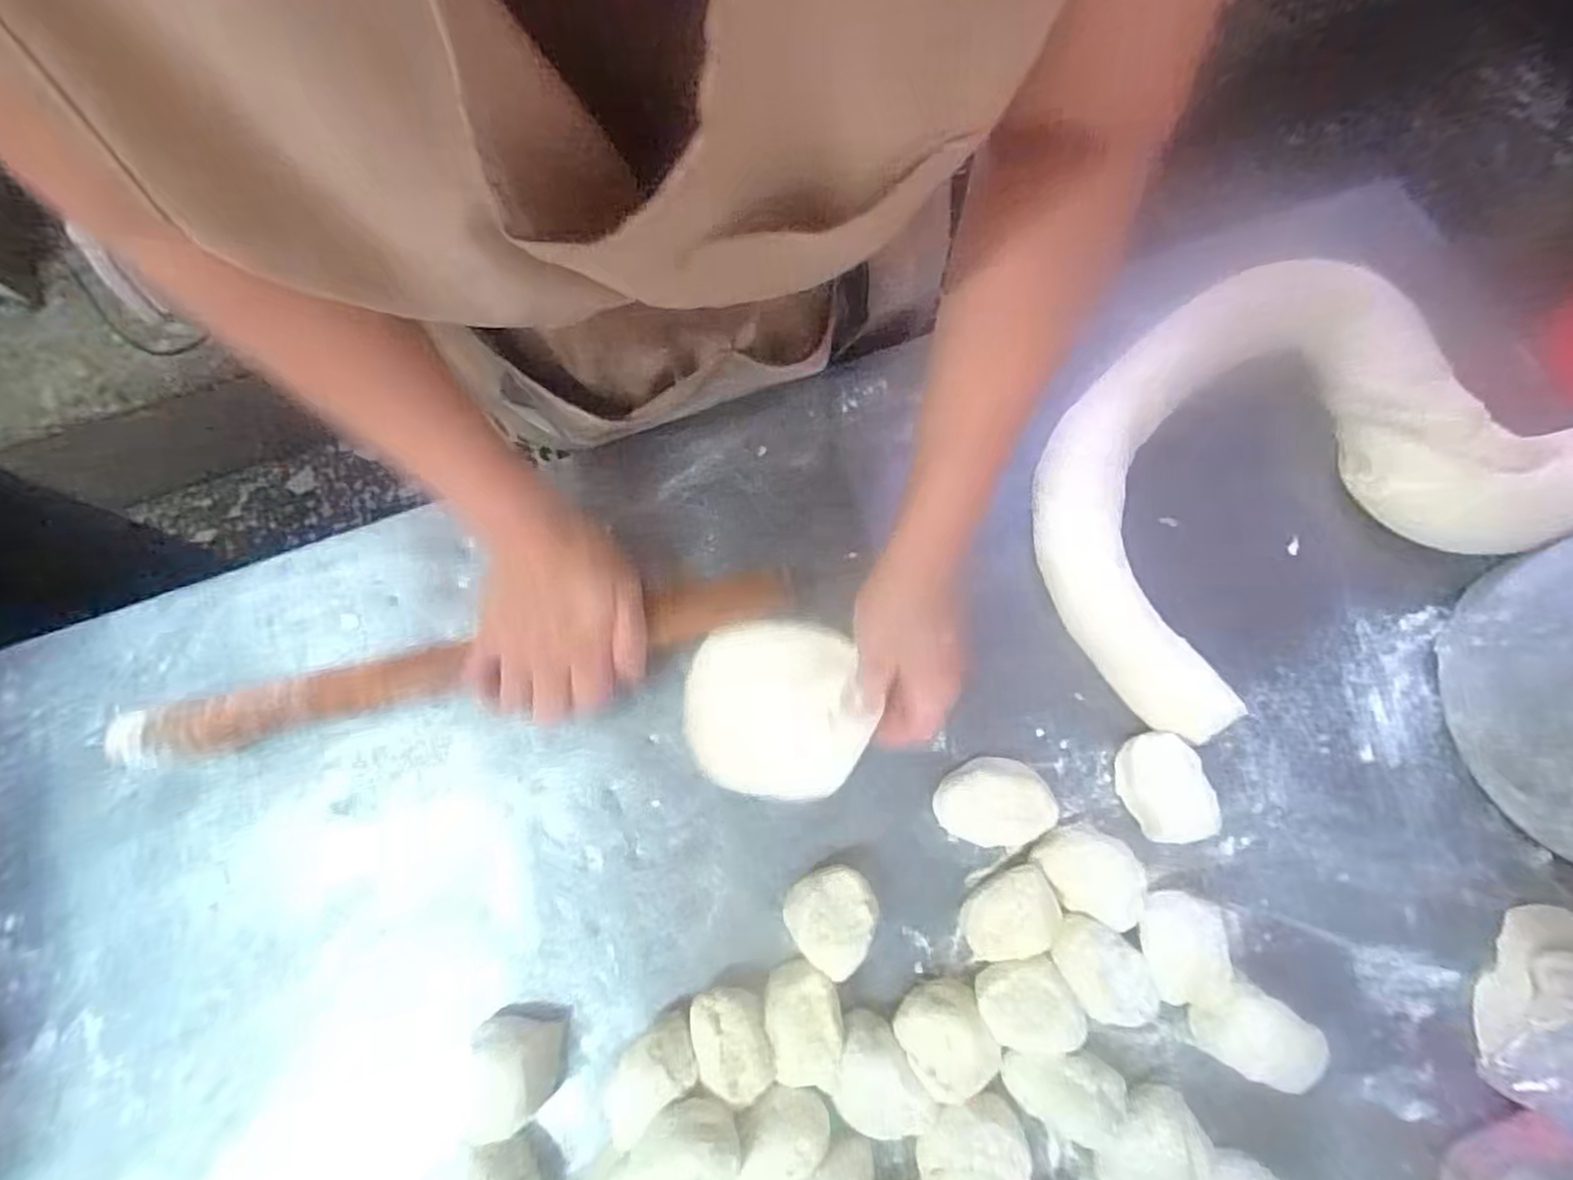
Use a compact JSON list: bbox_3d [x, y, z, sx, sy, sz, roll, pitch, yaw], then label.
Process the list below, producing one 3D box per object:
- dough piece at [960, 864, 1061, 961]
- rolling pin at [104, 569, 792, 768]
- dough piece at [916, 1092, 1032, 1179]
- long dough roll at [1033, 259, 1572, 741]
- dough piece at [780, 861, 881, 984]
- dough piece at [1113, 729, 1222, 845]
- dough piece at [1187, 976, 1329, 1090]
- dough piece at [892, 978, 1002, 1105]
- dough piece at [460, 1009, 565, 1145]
[{"bbox_3d":[0.121,0.178,0.396,0.051,0.043,0.043,-16,74,-3],"label":"dough piece"},{"bbox_3d":[-0.196,0.042,0.441,0.403,0.023,0.036,-13,74,-8],"label":"rolling pin"},{"bbox_3d":[0.097,0.293,0.373,0.049,0.032,0.058,18,75,6],"label":"dough piece"},{"bbox_3d":[0.329,-0.090,0.457,0.364,0.066,0.228,-26,75,-6],"label":"long dough roll"},{"bbox_3d":[0.026,0.183,0.407,0.050,0.033,0.049,0,74,1],"label":"dough piece"},{"bbox_3d":[0.215,0.113,0.416,0.039,0.038,0.059,-6,74,0],"label":"dough piece"},{"bbox_3d":[0.248,0.235,0.382,0.064,0.031,0.040,30,77,9],"label":"dough piece"},{"bbox_3d":[0.086,0.240,0.388,0.045,0.030,0.053,-30,75,-7],"label":"dough piece"},{"bbox_3d":[-0.145,0.254,0.383,0.047,0.035,0.053,-7,74,-1],"label":"dough piece"}]

